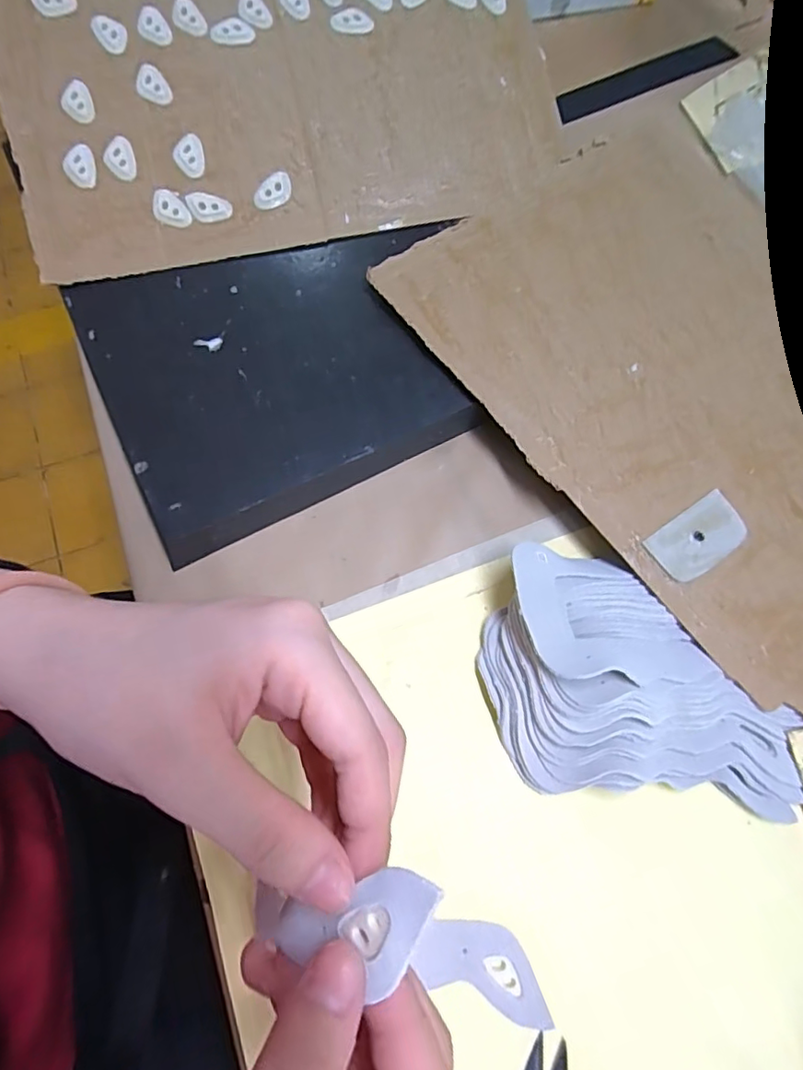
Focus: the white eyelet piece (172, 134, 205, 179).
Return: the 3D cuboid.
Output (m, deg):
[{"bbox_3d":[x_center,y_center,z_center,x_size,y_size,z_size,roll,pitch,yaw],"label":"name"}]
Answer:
[{"bbox_3d":[-0.122,-0.218,0.323,0.017,0.004,0.024,-15,101,-2],"label":"white eyelet piece"}]

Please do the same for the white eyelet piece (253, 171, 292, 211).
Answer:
[{"bbox_3d":[-0.075,-0.200,0.327,0.025,0.004,0.014,-42,108,-3],"label":"white eyelet piece"}]

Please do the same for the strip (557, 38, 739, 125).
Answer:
[{"bbox_3d":[0.177,-0.333,0.411,0.152,0.008,0.027,-26,73,-10],"label":"strip"}]

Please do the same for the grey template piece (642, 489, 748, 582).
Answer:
[{"bbox_3d":[0.147,0.001,0.277,0.050,0.004,0.028,-32,77,-10],"label":"grey template piece"}]

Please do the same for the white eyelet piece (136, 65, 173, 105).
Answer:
[{"bbox_3d":[-0.144,-0.261,0.326,0.017,0.009,0.019,-21,75,-8],"label":"white eyelet piece"}]

